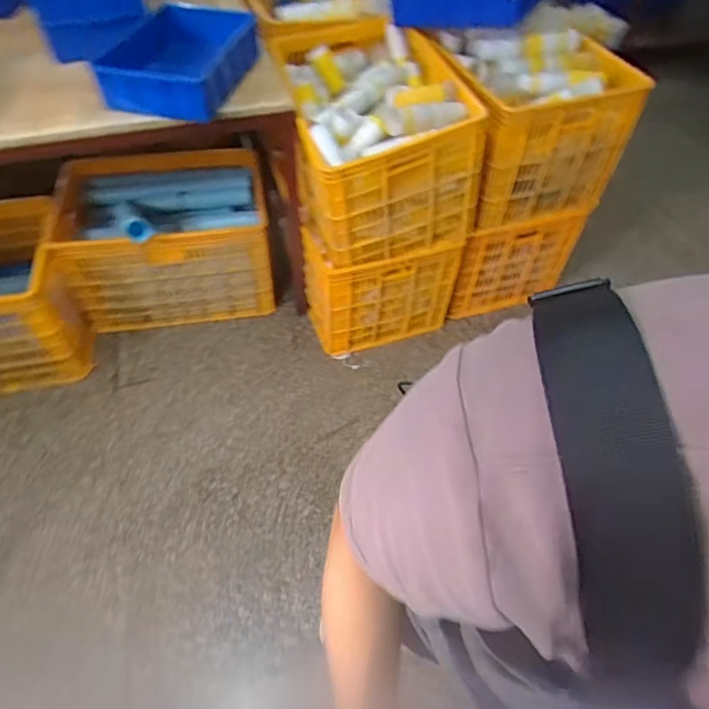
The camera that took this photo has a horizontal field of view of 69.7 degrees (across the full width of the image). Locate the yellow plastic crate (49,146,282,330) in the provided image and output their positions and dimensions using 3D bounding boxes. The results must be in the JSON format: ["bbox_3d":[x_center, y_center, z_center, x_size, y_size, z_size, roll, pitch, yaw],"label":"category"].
[{"bbox_3d":[-0.647,-0.415,1.764,0.647,0.423,0.478,-12,53,-11],"label":"yellow plastic crate"}]

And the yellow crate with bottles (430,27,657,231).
[{"bbox_3d":[0.541,-0.707,1.582,0.509,0.407,0.411,-11,53,-10],"label":"yellow crate with bottles"}]

